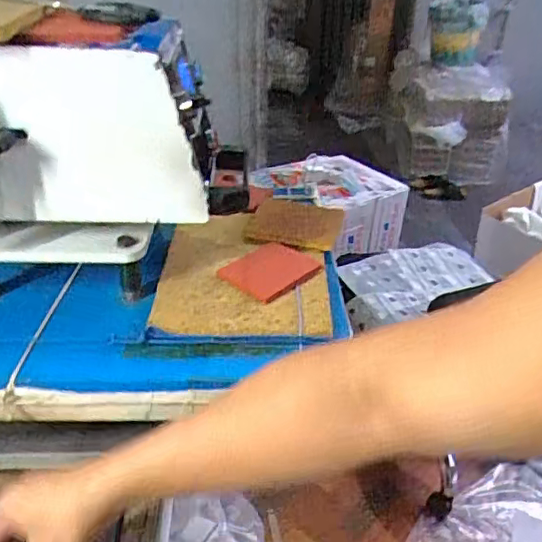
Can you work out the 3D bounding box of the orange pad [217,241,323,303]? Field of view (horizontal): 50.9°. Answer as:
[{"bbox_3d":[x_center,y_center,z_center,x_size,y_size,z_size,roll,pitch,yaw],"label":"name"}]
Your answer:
[{"bbox_3d":[-0.001,-0.001,0.630,0.095,0.011,0.078,-26,42,-36],"label":"orange pad"}]

